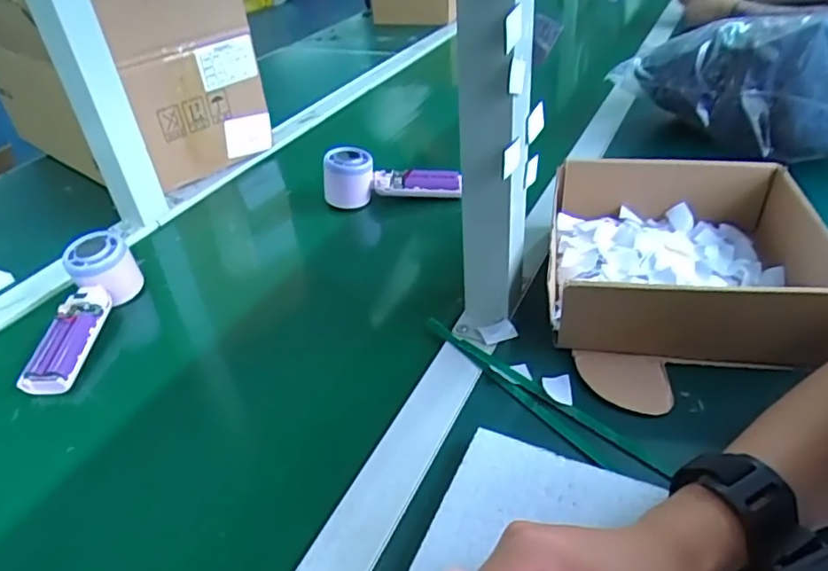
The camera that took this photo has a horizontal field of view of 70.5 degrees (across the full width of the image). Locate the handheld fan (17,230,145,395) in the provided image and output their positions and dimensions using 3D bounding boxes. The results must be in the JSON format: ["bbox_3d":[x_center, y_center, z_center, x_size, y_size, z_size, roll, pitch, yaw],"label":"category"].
[{"bbox_3d":[-0.302,0.026,0.534,0.053,0.047,0.160,-2,50,6],"label":"handheld fan"}]

